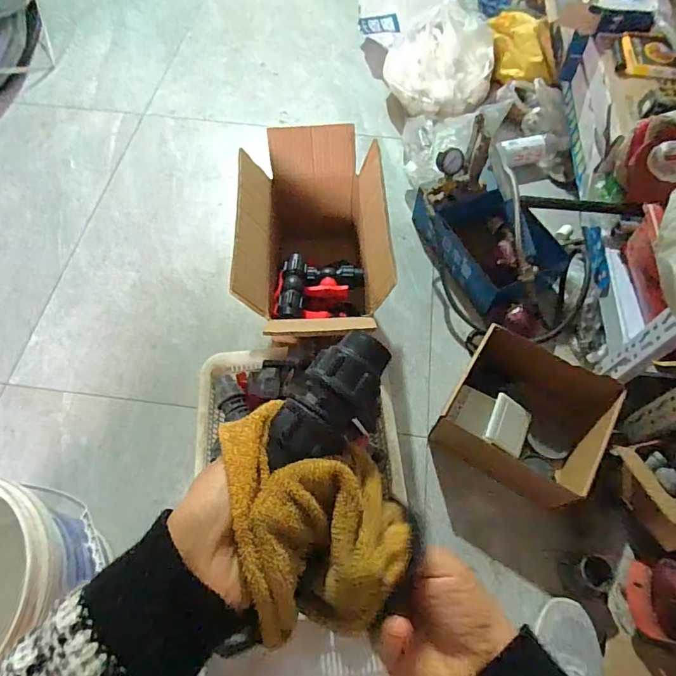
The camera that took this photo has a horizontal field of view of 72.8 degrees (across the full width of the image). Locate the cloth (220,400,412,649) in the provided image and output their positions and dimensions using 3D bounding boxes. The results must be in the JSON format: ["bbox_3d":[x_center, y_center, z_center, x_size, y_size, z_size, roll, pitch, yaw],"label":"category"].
[{"bbox_3d":[-0.011,0.099,0.277,0.095,0.056,0.132,-13,62,-10],"label":"cloth"}]

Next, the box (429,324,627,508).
[{"bbox_3d":[0.319,0.132,0.786,0.240,0.134,0.228,29,65,16],"label":"box"}]

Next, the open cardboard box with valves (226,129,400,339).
[{"bbox_3d":[-0.042,-0.161,0.840,0.243,0.219,0.420,-3,61,-1],"label":"open cardboard box with valves"}]

